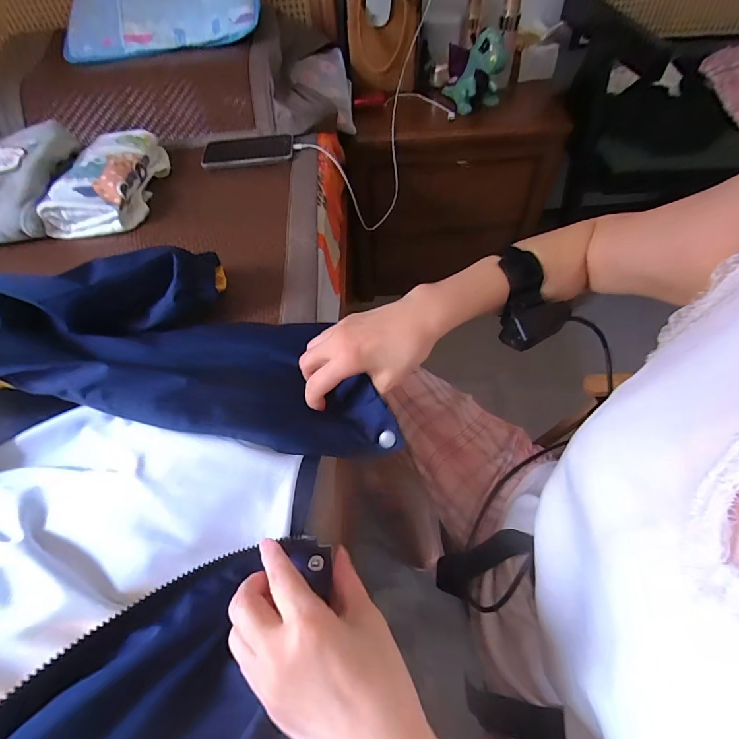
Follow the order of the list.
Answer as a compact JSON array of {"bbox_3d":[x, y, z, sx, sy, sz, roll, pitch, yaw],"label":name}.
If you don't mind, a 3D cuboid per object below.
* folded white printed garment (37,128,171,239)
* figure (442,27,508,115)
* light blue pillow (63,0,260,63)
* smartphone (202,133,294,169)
[{"bbox_3d":[-0.416,-0.308,0.614,0.119,0.060,0.246,2,54,4],"label":"folded white printed garment"},{"bbox_3d":[0.225,-0.646,0.818,0.129,0.136,0.114,11,55,11],"label":"figure"},{"bbox_3d":[-0.421,-0.764,0.761,0.392,0.040,0.267,-5,83,1],"label":"light blue pillow"},{"bbox_3d":[-0.219,-0.396,0.684,0.160,0.018,0.084,-8,54,-3],"label":"smartphone"}]

